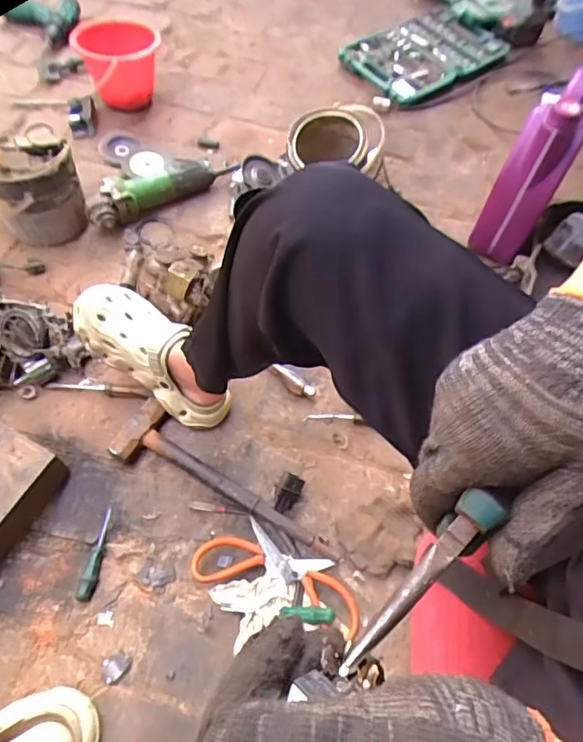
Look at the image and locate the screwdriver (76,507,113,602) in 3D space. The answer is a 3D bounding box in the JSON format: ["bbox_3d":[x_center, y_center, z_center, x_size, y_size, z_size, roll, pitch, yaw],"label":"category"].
[{"bbox_3d":[-0.261,0.244,0.690,0.019,0.020,0.118,5,61,0],"label":"screwdriver"}]

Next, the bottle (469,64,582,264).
[{"bbox_3d":[0.402,-0.324,0.875,0.094,0.285,0.119,28,63,12],"label":"bottle"}]

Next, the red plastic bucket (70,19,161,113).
[{"bbox_3d":[-0.340,-0.610,1.036,0.156,0.135,0.128,-4,61,-5],"label":"red plastic bucket"}]

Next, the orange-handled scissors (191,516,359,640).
[{"bbox_3d":[-0.013,0.261,0.679,0.224,0.014,0.093,17,61,7],"label":"orange-handled scissors"}]

